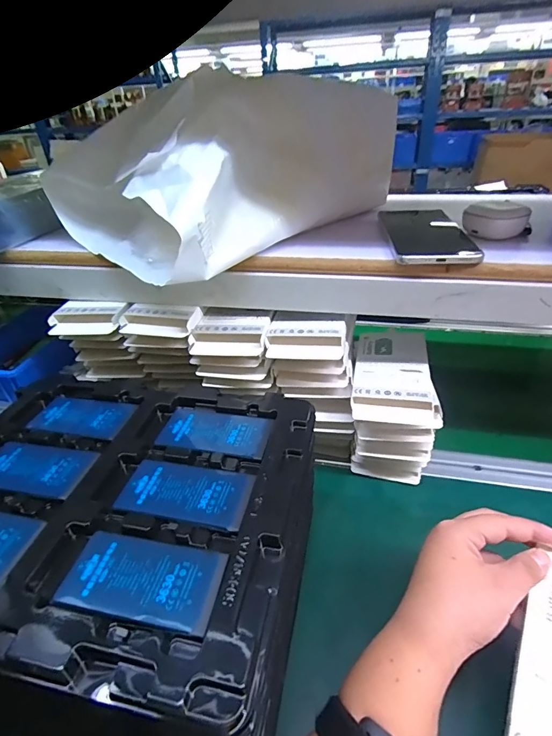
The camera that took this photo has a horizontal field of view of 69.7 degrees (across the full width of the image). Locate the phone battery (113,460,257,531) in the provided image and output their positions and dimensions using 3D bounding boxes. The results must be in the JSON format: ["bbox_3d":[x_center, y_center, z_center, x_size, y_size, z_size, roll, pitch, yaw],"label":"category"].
[{"bbox_3d":[-0.061,0.084,0.267,0.087,0.004,0.042,6,35,13],"label":"phone battery"}]

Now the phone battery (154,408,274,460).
[{"bbox_3d":[-0.049,0.049,0.314,0.087,0.004,0.045,8,36,16],"label":"phone battery"}]

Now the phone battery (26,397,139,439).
[{"bbox_3d":[-0.167,0.040,0.339,0.086,0.004,0.045,6,35,13],"label":"phone battery"}]

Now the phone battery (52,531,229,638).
[{"bbox_3d":[-0.074,0.115,0.220,0.087,0.004,0.044,5,35,12],"label":"phone battery"}]

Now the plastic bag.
[{"bbox_3d":[-0.043,-0.239,0.456,0.229,0.146,0.342,27,44,36],"label":"plastic bag"}]

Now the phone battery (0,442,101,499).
[{"bbox_3d":[-0.179,0.074,0.295,0.087,0.005,0.043,6,35,13],"label":"phone battery"}]

